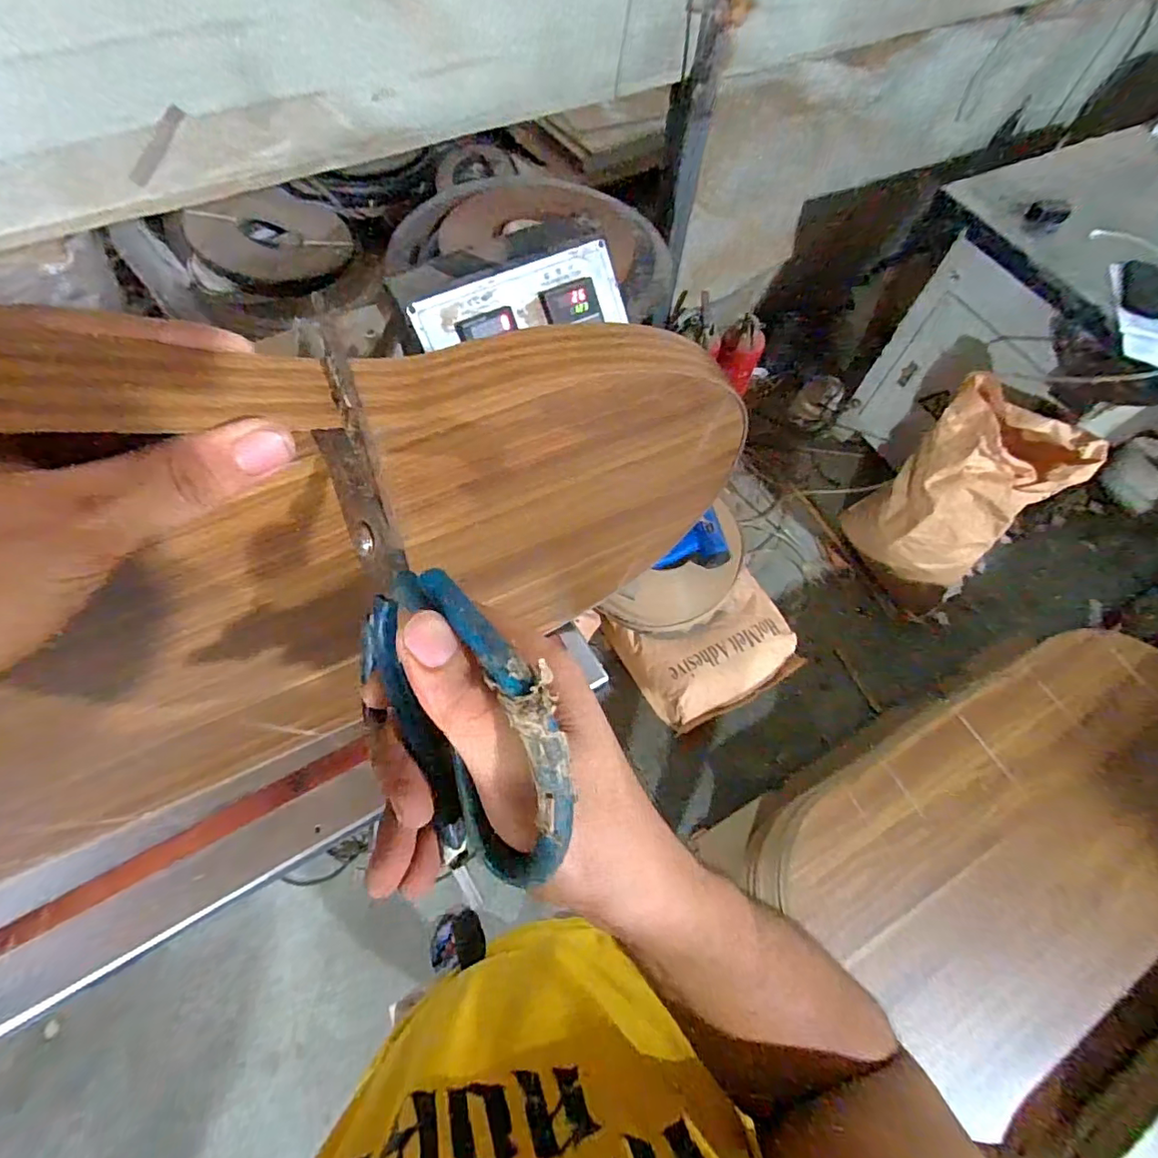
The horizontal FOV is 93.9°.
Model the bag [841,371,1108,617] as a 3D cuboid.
[{"bbox_3d":[0.998,-0.179,1.491,0.216,0.638,0.367,-28,68,-15],"label":"bag"}]

